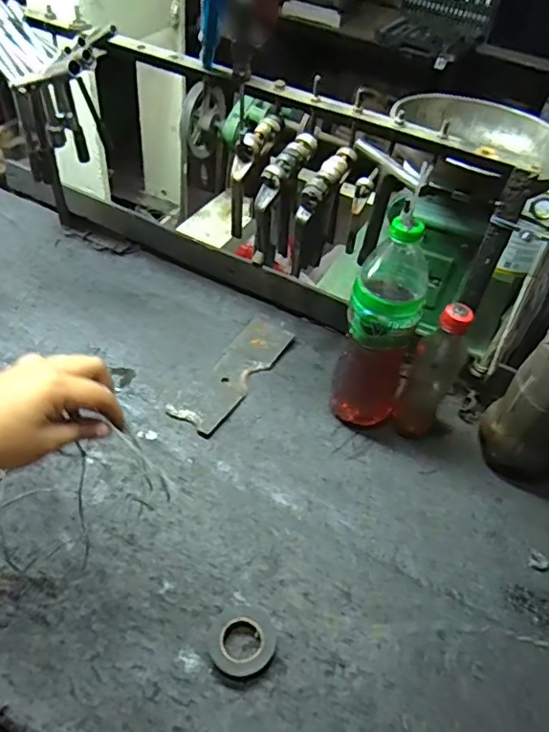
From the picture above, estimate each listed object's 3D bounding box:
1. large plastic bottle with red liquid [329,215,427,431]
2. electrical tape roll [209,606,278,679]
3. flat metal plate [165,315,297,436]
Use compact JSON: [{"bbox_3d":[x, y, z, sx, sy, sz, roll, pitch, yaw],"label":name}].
[{"bbox_3d":[0.121,-0.038,0.617,0.078,0.276,0.081,18,49,10],"label":"large plastic bottle with red liquid"},{"bbox_3d":[-0.029,0.256,0.508,0.060,0.024,0.058,3,48,-4],"label":"electrical tape roll"},{"bbox_3d":[-0.051,0.006,0.731,0.067,0.010,0.205,27,55,18],"label":"flat metal plate"}]

